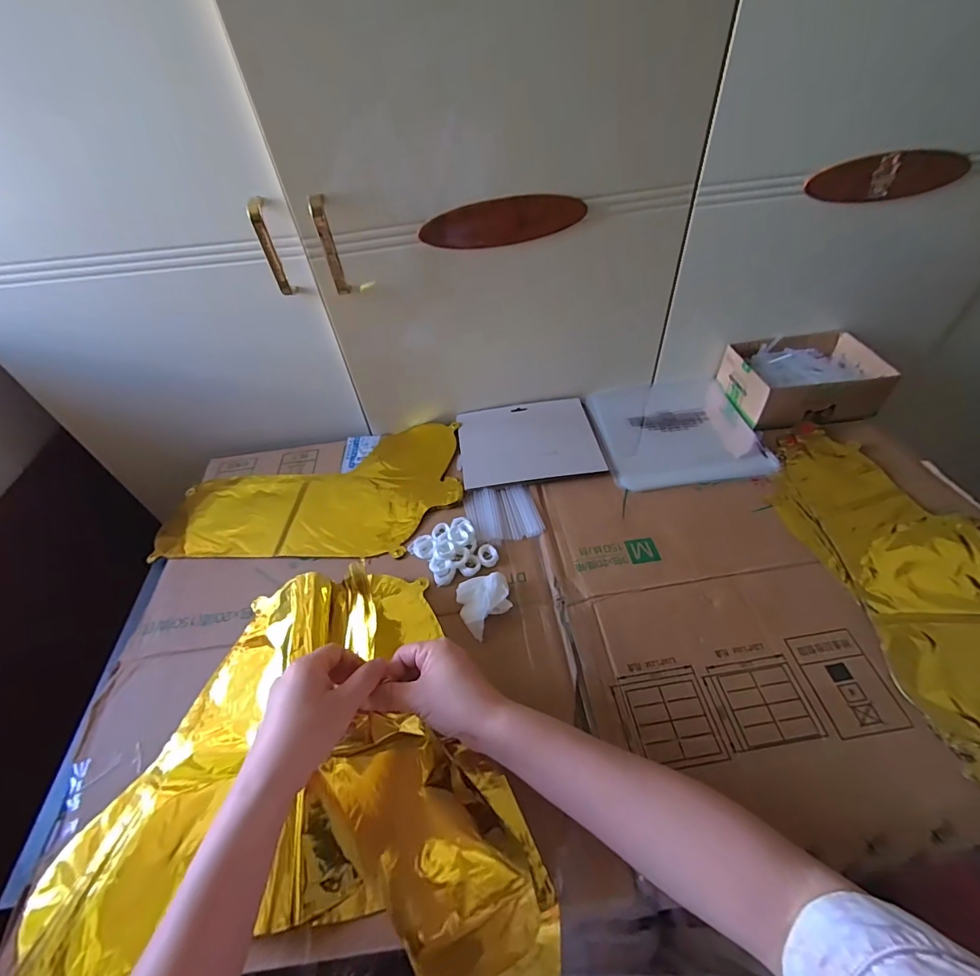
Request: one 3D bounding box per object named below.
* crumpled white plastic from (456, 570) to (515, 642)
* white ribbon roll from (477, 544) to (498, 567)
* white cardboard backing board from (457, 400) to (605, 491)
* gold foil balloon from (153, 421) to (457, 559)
[{"bbox_3d":[-0.005,0.125,0.481,0.055,0.018,0.063,-11,48,-5],"label":"crumpled white plastic"},{"bbox_3d":[-0.002,0.080,0.531,0.023,0.007,0.028,-7,48,-2],"label":"white ribbon roll"},{"bbox_3d":[0.053,-0.070,0.658,0.191,0.006,0.157,-8,48,-3],"label":"white cardboard backing board"},{"bbox_3d":[-0.243,0.011,0.625,0.397,0.023,0.222,-6,48,-1],"label":"gold foil balloon"}]

